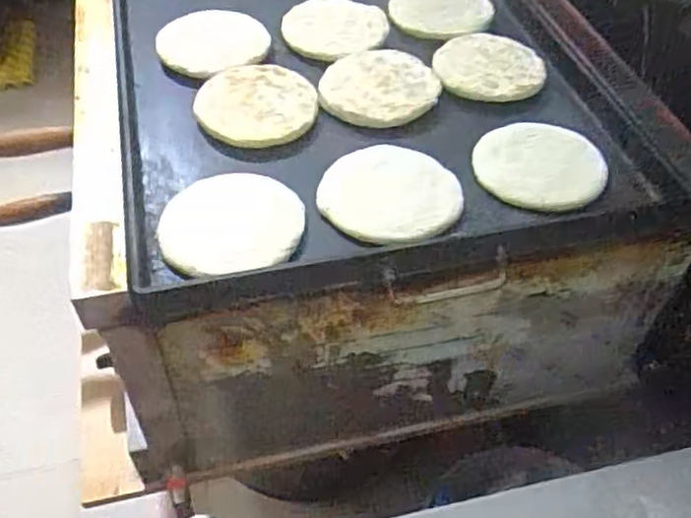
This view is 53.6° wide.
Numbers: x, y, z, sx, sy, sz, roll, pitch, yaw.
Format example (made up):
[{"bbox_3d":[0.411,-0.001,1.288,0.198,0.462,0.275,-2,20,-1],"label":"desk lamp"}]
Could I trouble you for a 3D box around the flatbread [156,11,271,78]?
[{"bbox_3d":[-0.157,-0.253,0.796,0.128,0.020,0.115,35,56,25],"label":"flatbread"}]

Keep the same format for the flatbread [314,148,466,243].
[{"bbox_3d":[0.042,-0.063,0.645,0.129,0.011,0.124,1,49,-1],"label":"flatbread"}]

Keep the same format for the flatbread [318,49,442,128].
[{"bbox_3d":[0.038,-0.191,0.751,0.126,0.013,0.126,1,49,-1],"label":"flatbread"}]

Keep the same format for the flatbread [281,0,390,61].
[{"bbox_3d":[-0.015,-0.281,0.833,0.127,0.018,0.127,1,49,-1],"label":"flatbread"}]

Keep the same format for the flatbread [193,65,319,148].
[{"bbox_3d":[-0.094,-0.164,0.724,0.123,0.016,0.123,-4,49,-5],"label":"flatbread"}]

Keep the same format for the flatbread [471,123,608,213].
[{"bbox_3d":[0.194,-0.096,0.683,0.125,0.016,0.119,1,49,-1],"label":"flatbread"}]

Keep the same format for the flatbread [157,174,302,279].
[{"bbox_3d":[-0.101,-0.033,0.610,0.122,0.012,0.125,1,49,-1],"label":"flatbread"}]

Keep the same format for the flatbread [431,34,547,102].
[{"bbox_3d":[0.165,-0.222,0.782,0.124,0.015,0.123,5,49,2],"label":"flatbread"}]

